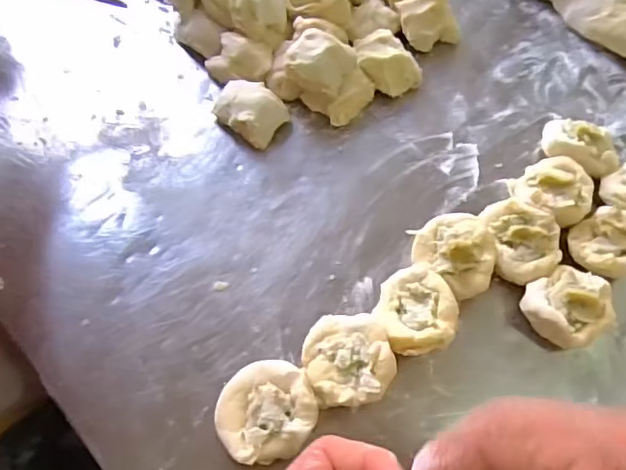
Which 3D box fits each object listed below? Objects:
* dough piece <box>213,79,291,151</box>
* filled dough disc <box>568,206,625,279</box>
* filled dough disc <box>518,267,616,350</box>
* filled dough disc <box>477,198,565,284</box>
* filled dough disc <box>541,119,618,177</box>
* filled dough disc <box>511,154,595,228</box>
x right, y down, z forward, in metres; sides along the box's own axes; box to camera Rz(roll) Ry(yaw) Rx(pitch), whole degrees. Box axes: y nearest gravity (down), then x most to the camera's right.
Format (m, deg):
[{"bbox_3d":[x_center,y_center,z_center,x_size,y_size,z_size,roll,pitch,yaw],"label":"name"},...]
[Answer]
[{"bbox_3d":[-0.046,-0.093,0.429,0.051,0.026,0.039,38,68,15],"label":"dough piece"},{"bbox_3d":[0.194,0.008,0.385,0.050,0.031,0.044,-32,68,-18],"label":"filled dough disc"},{"bbox_3d":[0.157,0.046,0.362,0.051,0.029,0.046,-26,68,-15],"label":"filled dough disc"},{"bbox_3d":[0.137,0.005,0.382,0.046,0.029,0.055,-11,65,-8],"label":"filled dough disc"},{"bbox_3d":[0.191,-0.061,0.420,0.052,0.032,0.039,20,63,7],"label":"filled dough disc"},{"bbox_3d":[0.165,-0.030,0.399,0.048,0.036,0.046,2,62,-3],"label":"filled dough disc"}]

